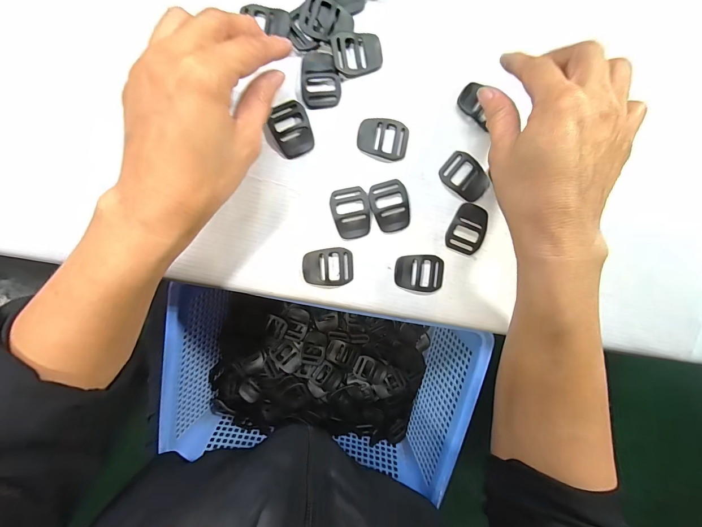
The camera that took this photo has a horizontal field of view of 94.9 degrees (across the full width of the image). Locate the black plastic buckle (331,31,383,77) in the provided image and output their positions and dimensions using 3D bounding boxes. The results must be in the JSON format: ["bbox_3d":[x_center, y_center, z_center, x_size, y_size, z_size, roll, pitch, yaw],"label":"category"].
[{"bbox_3d":[0.005,-0.155,0.237,0.037,0.008,0.028,-10,94,-5],"label":"black plastic buckle"}]

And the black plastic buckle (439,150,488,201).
[{"bbox_3d":[0.089,-0.067,0.250,0.037,0.005,0.028,41,89,-6],"label":"black plastic buckle"}]

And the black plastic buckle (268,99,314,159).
[{"bbox_3d":[-0.043,-0.100,0.239,0.027,0.004,0.038,-23,95,-4],"label":"black plastic buckle"}]

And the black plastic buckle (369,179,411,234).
[{"bbox_3d":[0.031,-0.043,0.248,0.029,0.004,0.039,-14,94,-5],"label":"black plastic buckle"}]

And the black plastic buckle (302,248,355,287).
[{"bbox_3d":[-0.017,0.003,0.247,0.038,0.004,0.029,-5,93,-5],"label":"black plastic buckle"}]

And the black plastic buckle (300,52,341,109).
[{"bbox_3d":[-0.022,-0.137,0.238,0.029,0.004,0.041,-3,93,-5],"label":"black plastic buckle"}]

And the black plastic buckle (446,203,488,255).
[{"bbox_3d":[0.092,-0.028,0.253,0.029,0.004,0.038,17,91,-6],"label":"black plastic buckle"}]

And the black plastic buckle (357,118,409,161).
[{"bbox_3d":[0.025,-0.095,0.244,0.038,0.005,0.028,10,92,-6],"label":"black plastic buckle"}]

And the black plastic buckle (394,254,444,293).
[{"bbox_3d":[0.054,0.007,0.253,0.039,0.004,0.029,5,92,-6],"label":"black plastic buckle"}]

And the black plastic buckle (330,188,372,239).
[{"bbox_3d":[0.001,-0.038,0.246,0.028,0.004,0.038,-12,94,-5],"label":"black plastic buckle"}]

